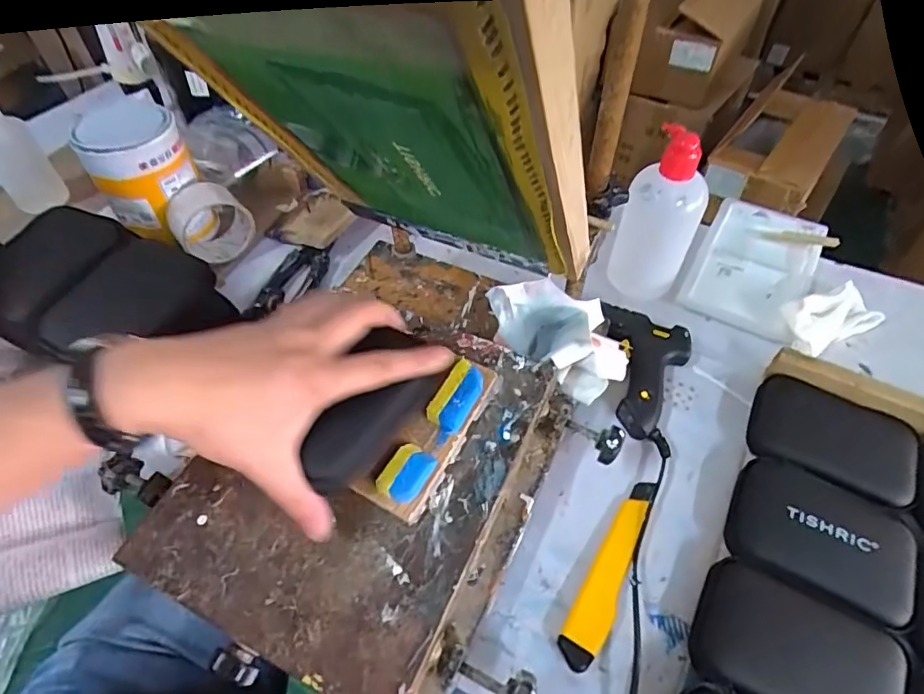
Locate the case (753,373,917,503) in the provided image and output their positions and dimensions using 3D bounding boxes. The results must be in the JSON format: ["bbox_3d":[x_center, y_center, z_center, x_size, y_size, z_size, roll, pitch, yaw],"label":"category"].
[{"bbox_3d":[0.337,0.088,0.488,0.130,0.033,0.094,22,55,17],"label":"case"}]

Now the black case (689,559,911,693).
[{"bbox_3d":[0.239,0.222,0.381,0.134,0.025,0.093,23,55,18],"label":"black case"}]

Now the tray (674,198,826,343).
[{"bbox_3d":[0.351,-0.099,0.635,0.125,0.034,0.193,25,56,20],"label":"tray"}]

